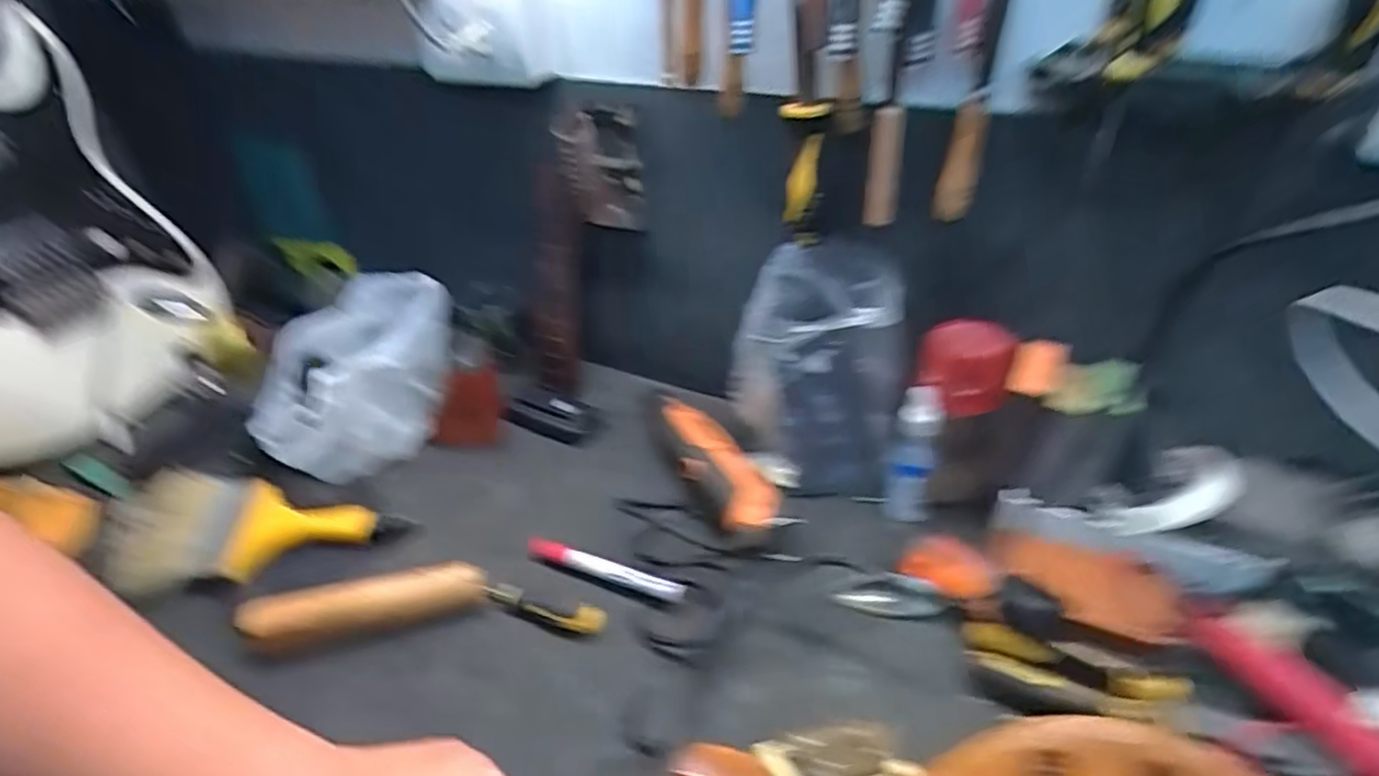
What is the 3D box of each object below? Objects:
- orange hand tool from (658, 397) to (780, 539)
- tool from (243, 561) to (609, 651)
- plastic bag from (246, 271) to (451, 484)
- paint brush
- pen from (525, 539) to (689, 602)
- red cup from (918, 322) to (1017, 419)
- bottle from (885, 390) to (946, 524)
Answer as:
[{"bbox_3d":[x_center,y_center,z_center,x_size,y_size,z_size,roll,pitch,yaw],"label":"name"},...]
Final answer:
[{"bbox_3d":[0.026,0.065,0.658,0.068,0.034,0.196,-16,38,-17],"label":"orange hand tool"},{"bbox_3d":[-0.206,0.171,0.548,0.268,0.043,0.053,-5,36,-3],"label":"tool"},{"bbox_3d":[-0.347,-0.015,0.710,0.134,0.150,0.182,12,39,20],"label":"plastic bag"},{"bbox_3d":[-0.393,0.128,0.615,0.275,0.035,0.113,-2,36,2],"label":"paint brush"},{"bbox_3d":[-0.072,0.153,0.587,0.144,0.017,0.015,12,39,20],"label":"pen"},{"bbox_3d":[0.228,-0.017,0.580,0.070,0.055,0.061,13,39,21],"label":"red cup"},{"bbox_3d":[0.197,0.057,0.608,0.036,0.147,0.028,12,39,20],"label":"bottle"}]

